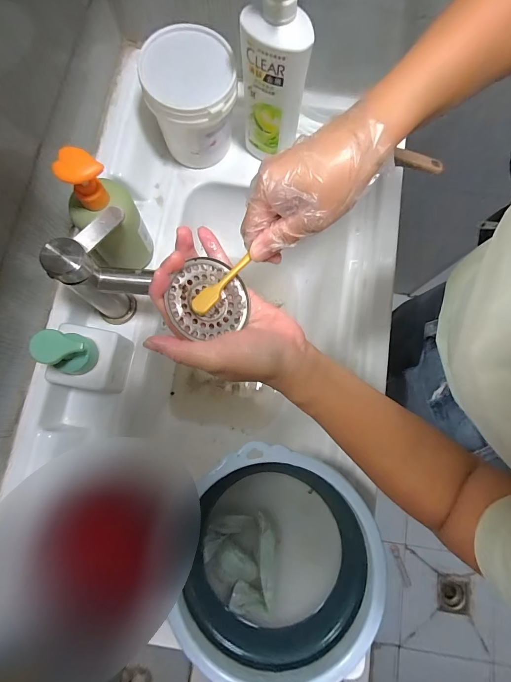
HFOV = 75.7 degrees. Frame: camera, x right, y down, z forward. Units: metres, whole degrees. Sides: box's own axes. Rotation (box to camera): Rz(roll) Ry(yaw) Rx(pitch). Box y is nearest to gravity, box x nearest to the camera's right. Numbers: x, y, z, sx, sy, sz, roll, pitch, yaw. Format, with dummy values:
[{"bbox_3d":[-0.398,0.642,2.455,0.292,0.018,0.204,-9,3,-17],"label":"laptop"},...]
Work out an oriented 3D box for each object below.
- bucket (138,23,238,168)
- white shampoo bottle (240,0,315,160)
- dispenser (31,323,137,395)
[{"bbox_3d":[-0.087,-0.338,0.477,0.120,0.126,0.123,1,78,-1],"label":"bucket"},{"bbox_3d":[0.023,-0.336,0.411,0.079,0.233,0.042,6,78,0],"label":"white shampoo bottle"},{"bbox_3d":[-0.207,0.017,0.388,0.072,0.126,0.074,9,78,1],"label":"dispenser"}]

